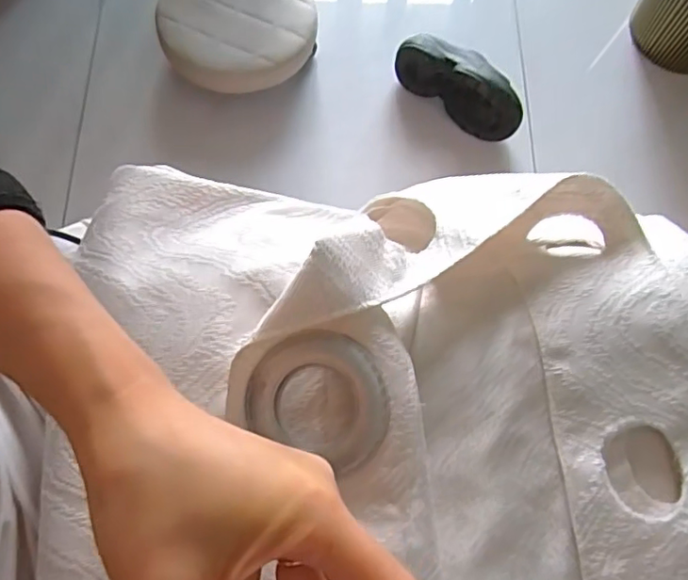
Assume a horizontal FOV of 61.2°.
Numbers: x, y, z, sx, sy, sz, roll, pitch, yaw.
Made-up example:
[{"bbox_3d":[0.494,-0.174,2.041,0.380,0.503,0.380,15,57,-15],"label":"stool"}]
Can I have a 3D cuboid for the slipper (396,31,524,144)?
[{"bbox_3d":[0.200,-0.352,0.989,0.229,0.087,0.076,39,74,10],"label":"slipper"}]

